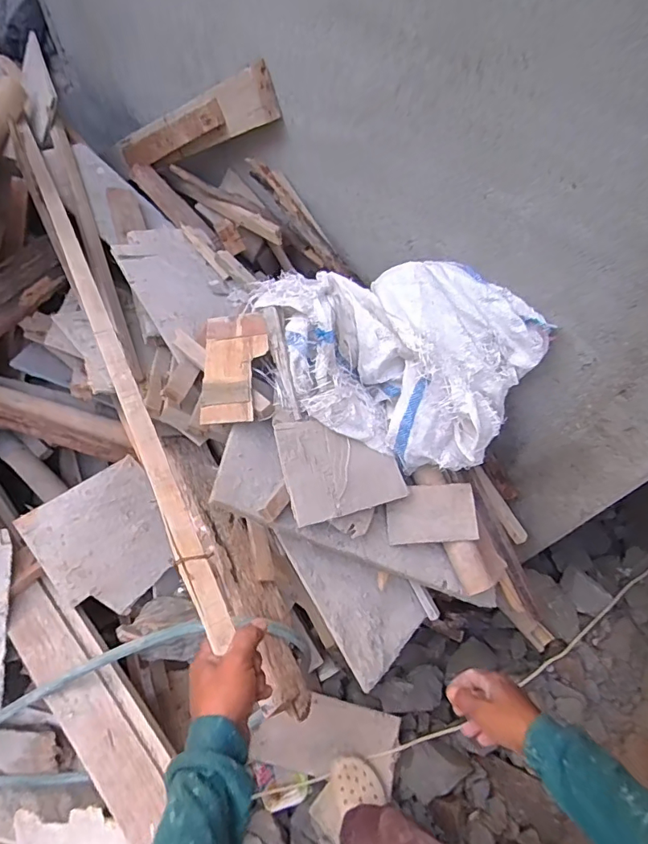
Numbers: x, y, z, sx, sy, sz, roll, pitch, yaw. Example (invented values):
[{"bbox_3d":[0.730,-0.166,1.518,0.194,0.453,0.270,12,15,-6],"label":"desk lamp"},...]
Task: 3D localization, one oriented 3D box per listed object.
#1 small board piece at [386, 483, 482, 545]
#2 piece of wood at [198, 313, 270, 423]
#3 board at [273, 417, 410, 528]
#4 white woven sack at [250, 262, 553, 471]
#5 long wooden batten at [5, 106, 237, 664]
[{"bbox_3d":[0.212,0.179,0.950,0.178,0.007,0.111,-2,88,-7],"label":"small board piece"},{"bbox_3d":[-0.157,-0.094,0.836,0.107,0.024,0.194,6,75,1],"label":"piece of wood"},{"bbox_3d":[0.037,0.076,0.875,0.240,0.013,0.171,-8,79,-35],"label":"board"},{"bbox_3d":[0.106,-0.118,0.867,0.475,0.288,0.246,16,61,7],"label":"white woven sack"},{"bbox_3d":[-0.397,-0.217,0.811,0.041,0.044,1.205,-25,60,-15],"label":"long wooden batten"}]

